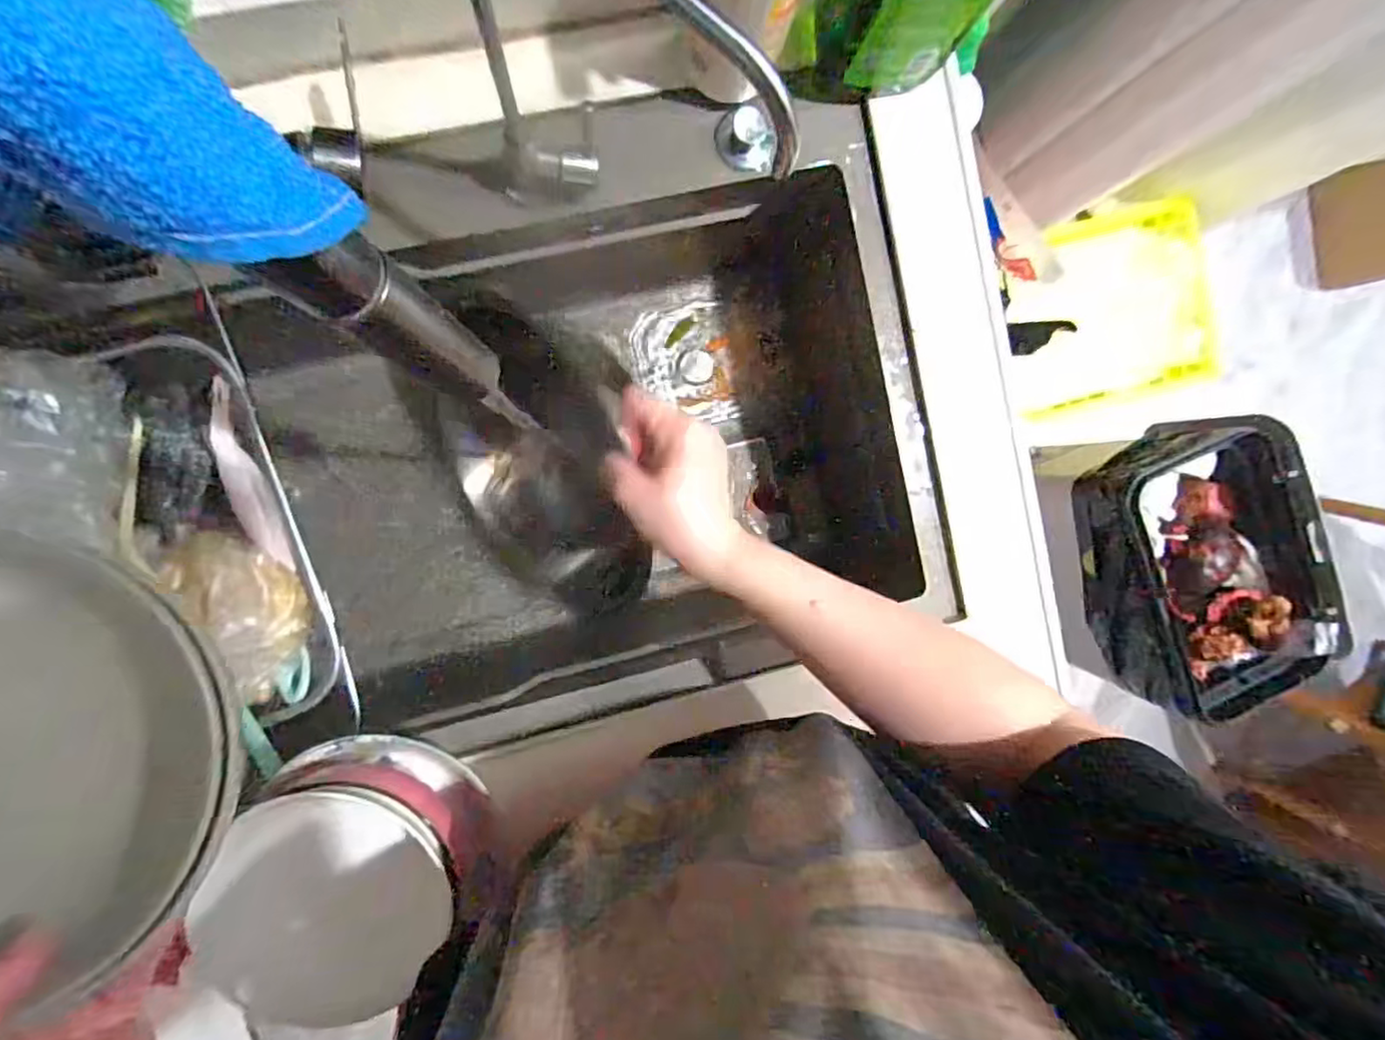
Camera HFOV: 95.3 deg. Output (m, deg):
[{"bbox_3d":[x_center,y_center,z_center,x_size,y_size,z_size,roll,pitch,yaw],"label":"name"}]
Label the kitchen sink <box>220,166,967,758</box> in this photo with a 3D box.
[{"bbox_3d":[-0.101,-0.061,0.584,0.550,0.211,0.394,-15,96,-5],"label":"kitchen sink"}]

